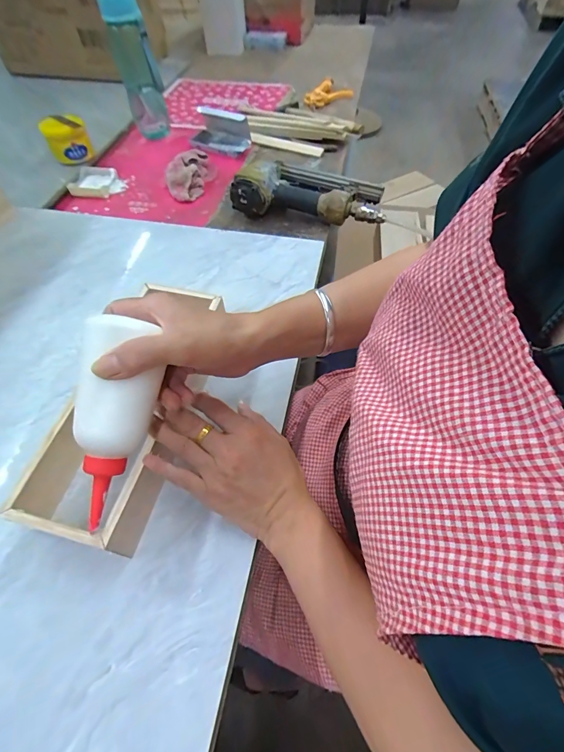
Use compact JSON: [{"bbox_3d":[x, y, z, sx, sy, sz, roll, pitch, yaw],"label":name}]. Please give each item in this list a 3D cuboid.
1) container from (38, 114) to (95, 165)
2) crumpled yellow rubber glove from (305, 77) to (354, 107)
[{"bbox_3d":[-0.423,-0.464,0.702,0.077,0.075,0.061,-30,61,-18],"label":"container"},{"bbox_3d":[0.125,-0.713,0.888,0.094,0.019,0.148,26,60,16],"label":"crumpled yellow rubber glove"}]

